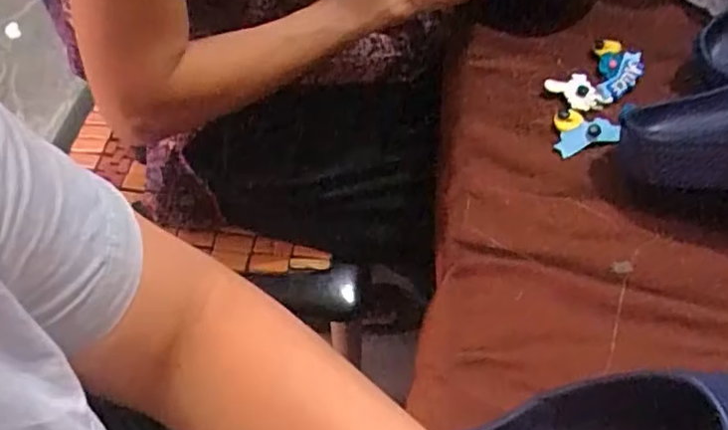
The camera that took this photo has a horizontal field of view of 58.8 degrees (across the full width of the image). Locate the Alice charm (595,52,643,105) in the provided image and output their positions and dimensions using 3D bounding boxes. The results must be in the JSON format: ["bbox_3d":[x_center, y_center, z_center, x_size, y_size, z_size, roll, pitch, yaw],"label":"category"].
[{"bbox_3d":[0.226,-0.121,0.561,0.021,0.006,0.061,30,59,22],"label":"Alice charm"}]

